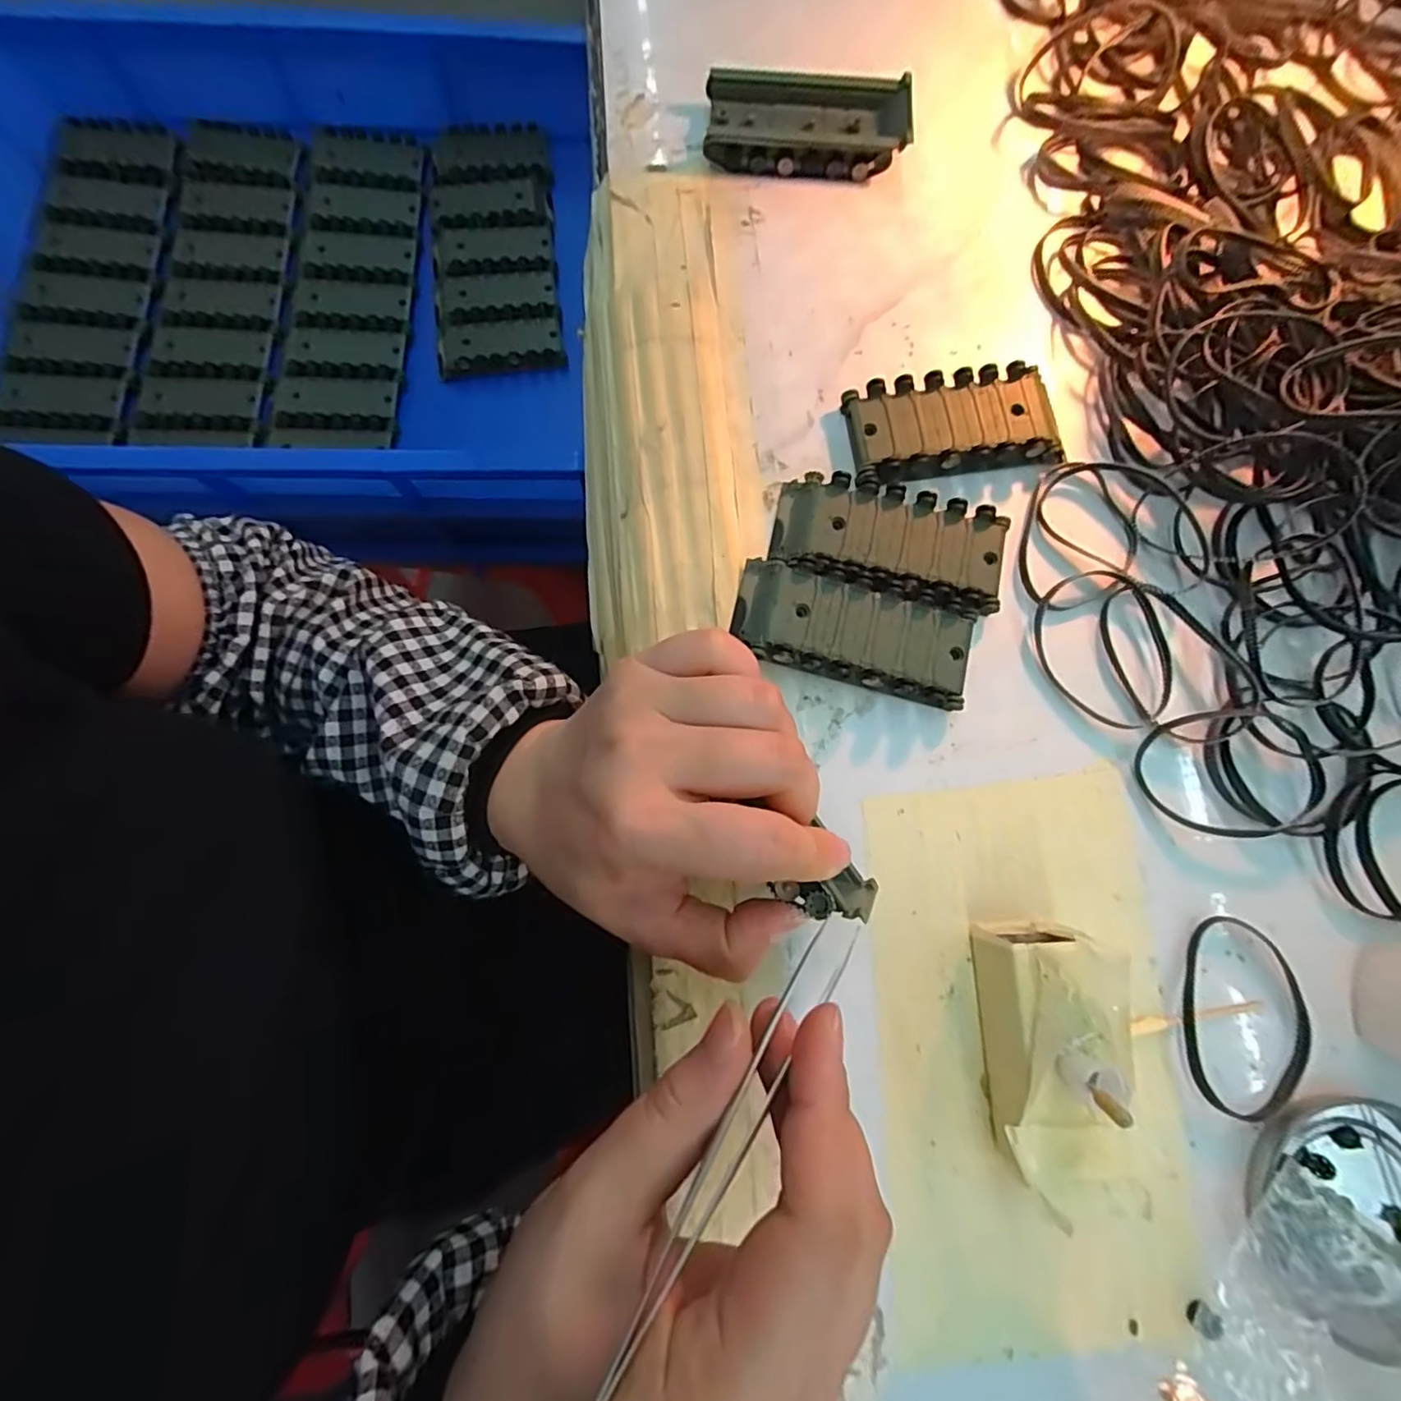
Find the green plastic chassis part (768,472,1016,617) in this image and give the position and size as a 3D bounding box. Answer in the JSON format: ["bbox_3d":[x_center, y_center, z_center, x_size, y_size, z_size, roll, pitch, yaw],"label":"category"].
[{"bbox_3d":[0.080,-0.067,0.261,0.096,0.018,0.046,12,79,2],"label":"green plastic chassis part"}]

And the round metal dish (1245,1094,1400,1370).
[{"bbox_3d":[0.238,0.183,0.217,0.077,0.009,0.076,-41,82,-8],"label":"round metal dish"}]

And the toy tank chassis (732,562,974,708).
[{"bbox_3d":[0.062,-0.027,0.252,0.096,0.020,0.042,15,79,2],"label":"toy tank chassis"}]

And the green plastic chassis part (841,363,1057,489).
[{"bbox_3d":[0.111,-0.122,0.275,0.087,0.017,0.044,-8,79,-2],"label":"green plastic chassis part"}]

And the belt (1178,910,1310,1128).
[{"bbox_3d":[0.208,0.121,0.234,0.048,0.004,0.070,16,79,2],"label":"belt"}]

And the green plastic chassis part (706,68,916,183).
[{"bbox_3d":[0.053,-0.286,0.305,0.097,0.019,0.044,2,79,0],"label":"green plastic chassis part"}]

